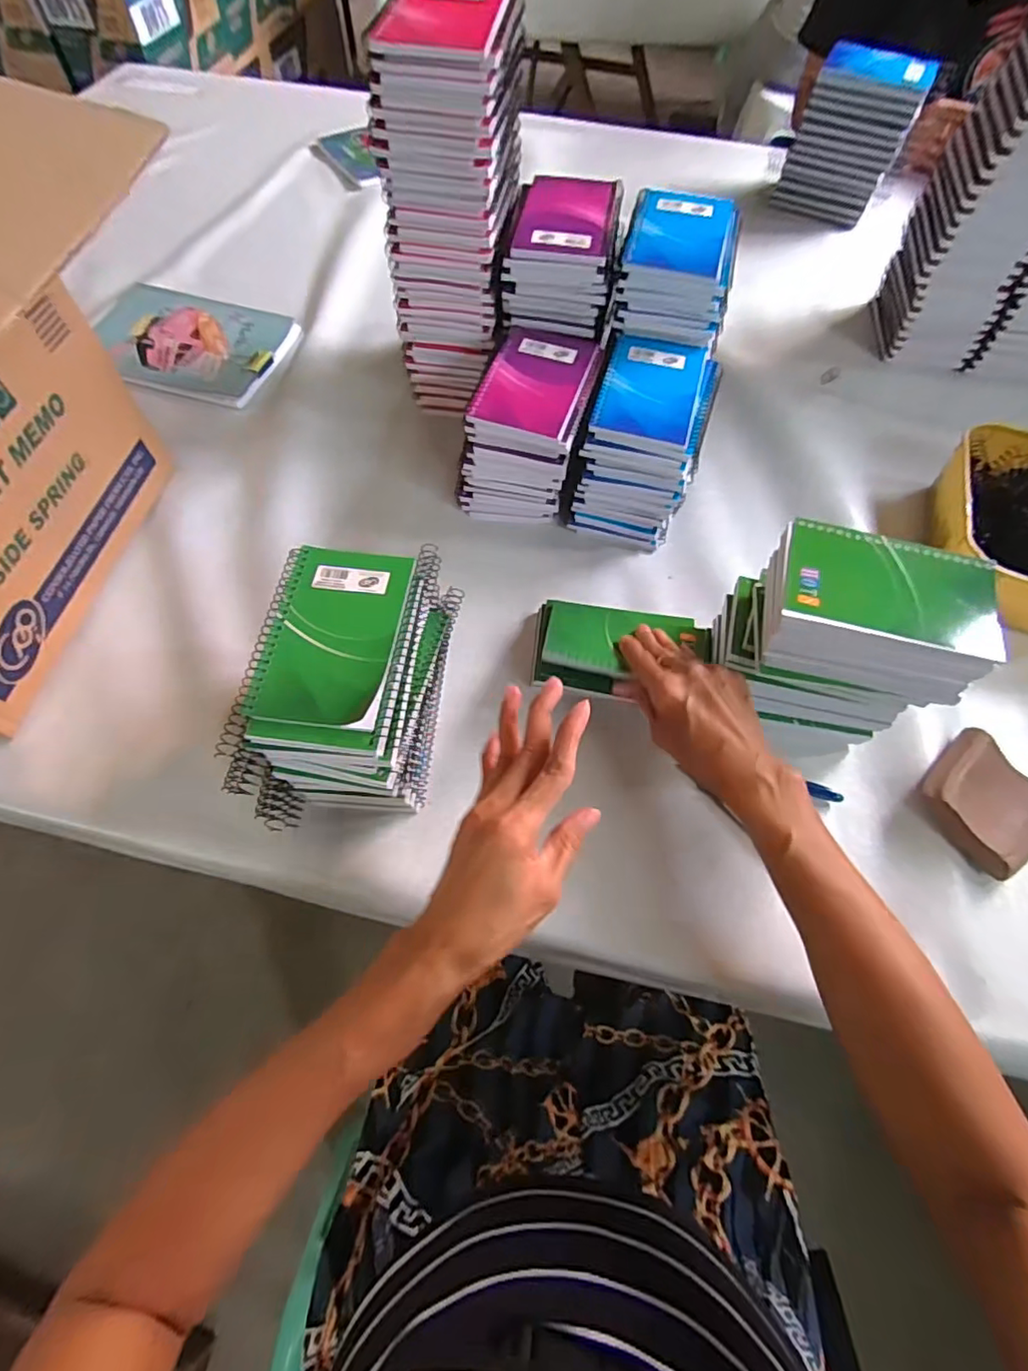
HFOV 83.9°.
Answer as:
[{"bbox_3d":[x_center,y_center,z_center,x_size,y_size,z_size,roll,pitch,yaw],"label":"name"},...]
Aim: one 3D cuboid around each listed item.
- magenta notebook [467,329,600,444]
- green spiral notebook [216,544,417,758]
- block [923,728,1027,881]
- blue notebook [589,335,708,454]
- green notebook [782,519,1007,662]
[{"bbox_3d":[0.019,-0.263,0.495,0.081,0.013,0.128,17,63,7],"label":"magenta notebook"},{"bbox_3d":[-0.120,-0.030,0.368,0.087,0.007,0.143,7,62,2],"label":"green spiral notebook"},{"bbox_3d":[0.354,0.088,0.424,0.091,0.028,0.085,-35,68,-19],"label":"block"},{"bbox_3d":[0.118,-0.256,0.495,0.080,0.010,0.130,15,62,6],"label":"blue notebook"},{"bbox_3d":[0.245,-0.064,0.369,0.130,0.007,0.078,15,62,6],"label":"green notebook"}]

